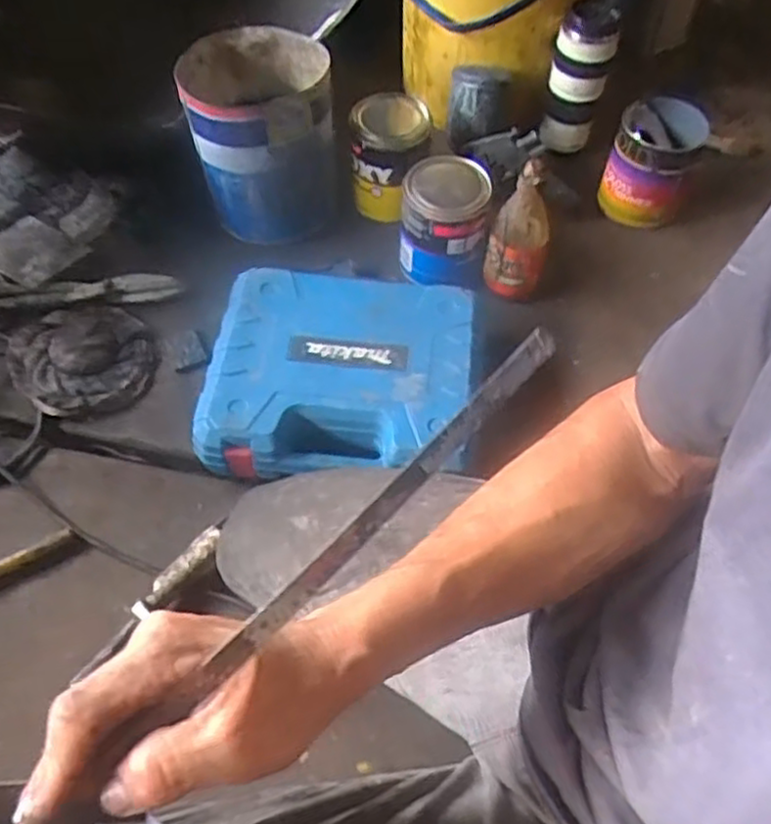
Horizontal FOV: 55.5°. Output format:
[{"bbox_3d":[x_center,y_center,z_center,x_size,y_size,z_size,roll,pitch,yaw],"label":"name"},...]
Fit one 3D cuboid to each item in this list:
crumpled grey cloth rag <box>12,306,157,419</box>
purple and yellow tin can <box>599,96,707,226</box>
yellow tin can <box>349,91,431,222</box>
[{"bbox_3d":[-0.341,-0.063,0.830,0.149,0.034,0.147,-16,60,-11],"label":"crumpled grey cloth rag"},{"bbox_3d":[0.340,-0.318,0.946,0.100,0.133,0.092,1,58,-1],"label":"purple and yellow tin can"},{"bbox_3d":[0.004,-0.327,0.948,0.094,0.138,0.103,1,58,-1],"label":"yellow tin can"}]

